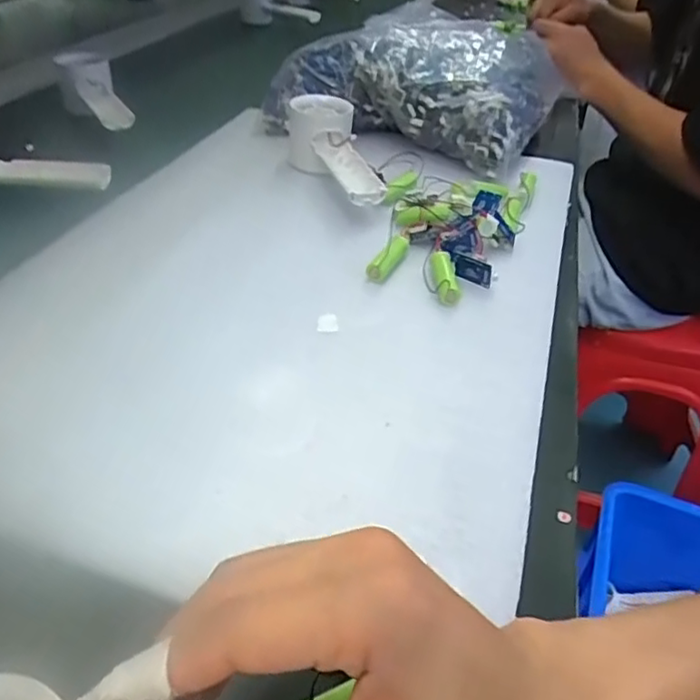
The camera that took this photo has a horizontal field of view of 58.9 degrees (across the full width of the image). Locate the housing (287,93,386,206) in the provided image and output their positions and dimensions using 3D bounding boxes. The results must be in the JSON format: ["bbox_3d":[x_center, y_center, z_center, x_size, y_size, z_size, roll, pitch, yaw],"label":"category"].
[{"bbox_3d":[-0.016,-0.172,0.540,0.057,0.047,0.152,-6,41,-12],"label":"housing"}]

